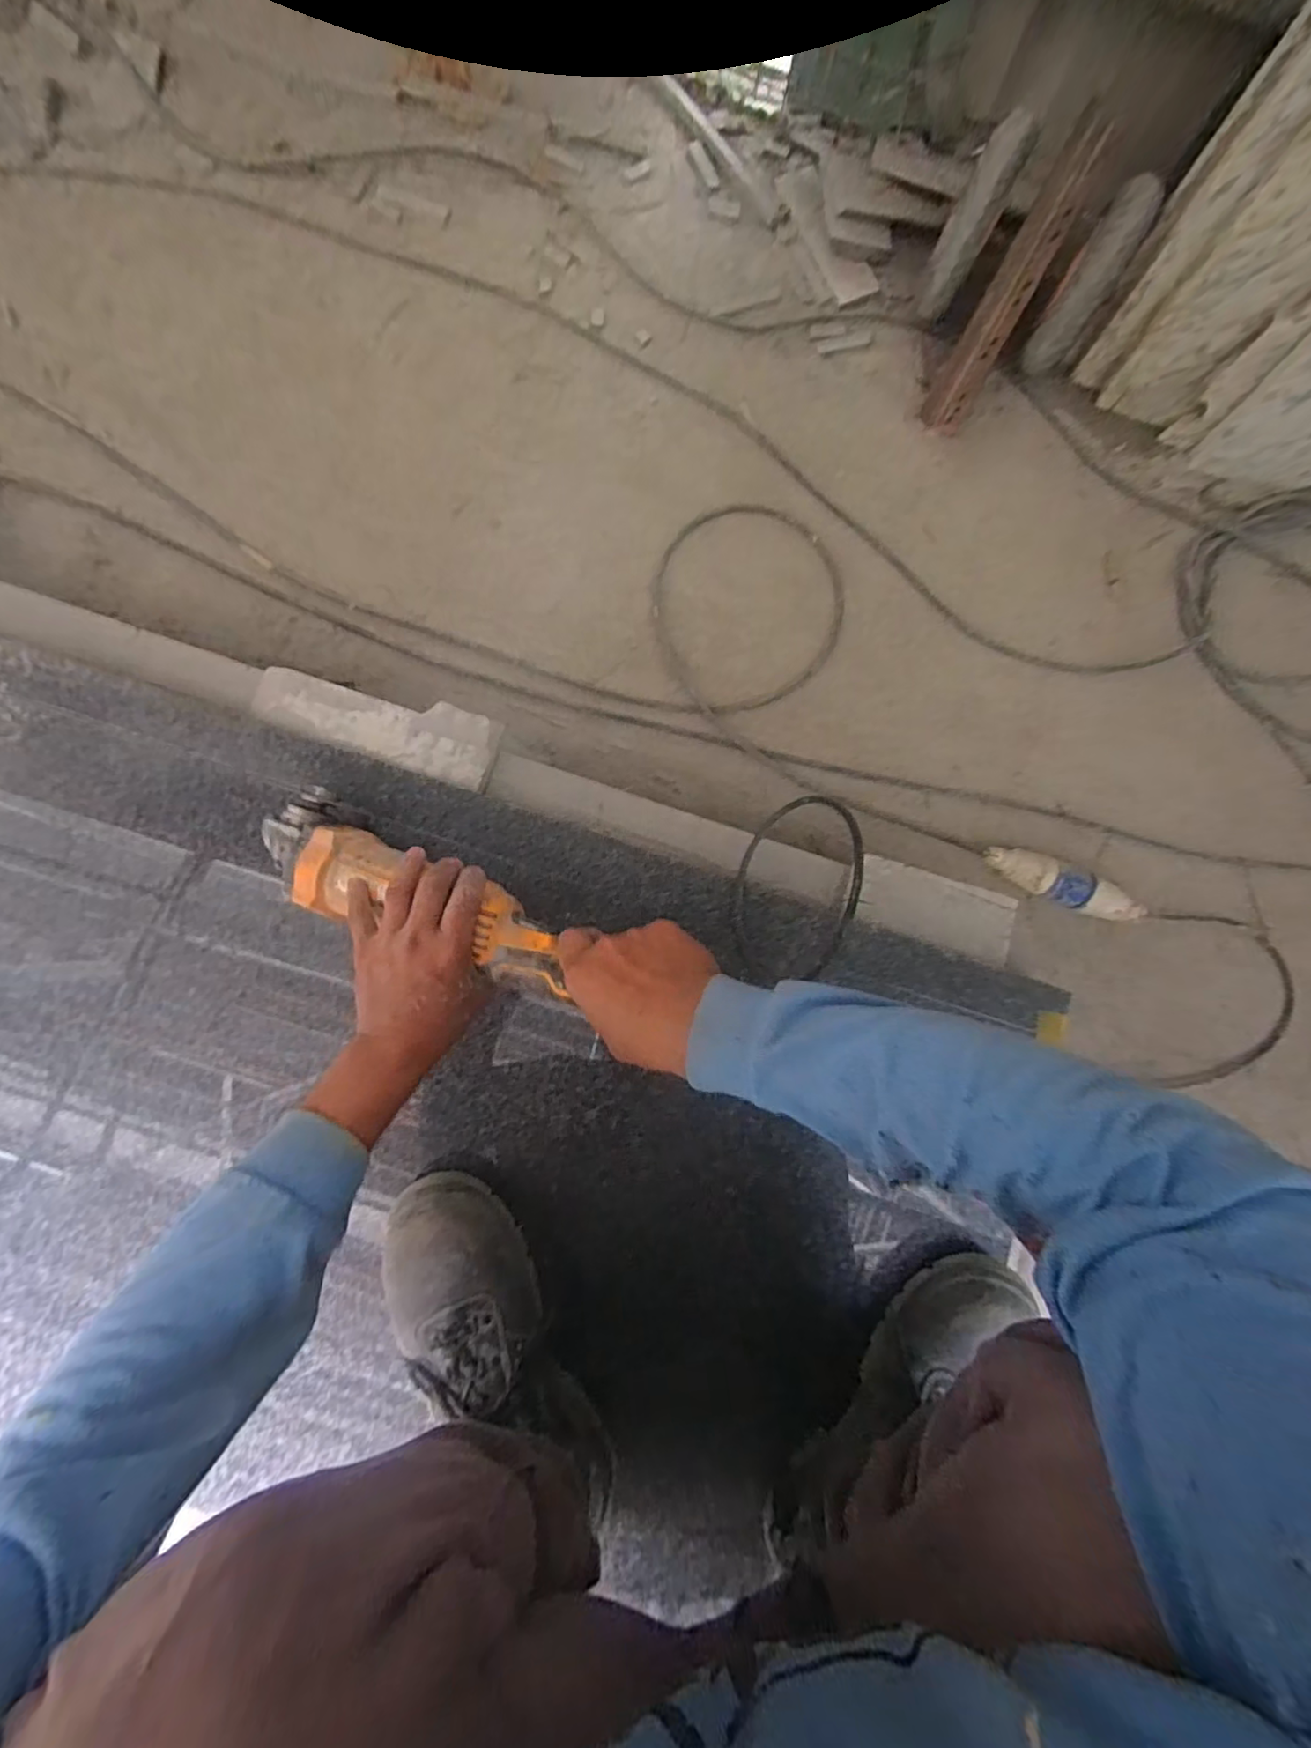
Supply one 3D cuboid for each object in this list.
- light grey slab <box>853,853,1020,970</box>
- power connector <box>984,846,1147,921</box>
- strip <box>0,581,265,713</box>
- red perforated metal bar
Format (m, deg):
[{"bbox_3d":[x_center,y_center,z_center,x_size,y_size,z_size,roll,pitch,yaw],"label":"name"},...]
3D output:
[{"bbox_3d":[0.279,0.035,0.616,0.154,0.012,0.064,19,83,0],"label":"light grey slab"},{"bbox_3d":[0.498,0.015,0.755,0.198,0.042,0.045,21,83,0],"label":"power connector"},{"bbox_3d":[-0.545,-0.235,0.609,0.322,0.022,0.072,17,49,-2],"label":"strip"},{"bbox_3d":[0.452,-0.742,0.778,0.059,0.043,0.328,28,115,1],"label":"red perforated metal bar"}]

